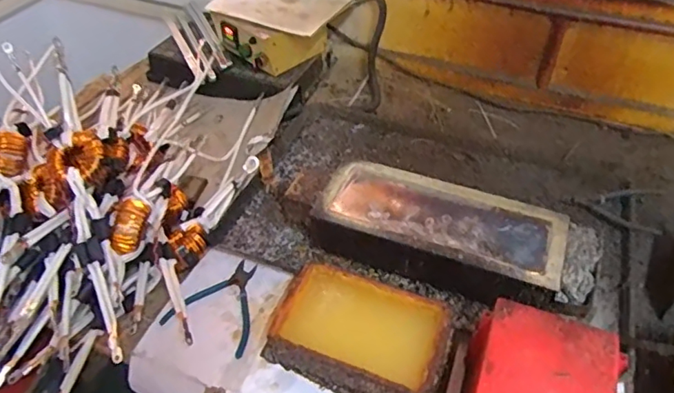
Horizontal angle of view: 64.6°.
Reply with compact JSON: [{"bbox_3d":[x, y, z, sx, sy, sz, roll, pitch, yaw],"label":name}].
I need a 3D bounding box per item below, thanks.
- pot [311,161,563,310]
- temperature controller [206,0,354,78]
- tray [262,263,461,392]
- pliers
[{"bbox_3d":[0.140,0.056,0.763,0.337,0.075,0.170,15,47,15],"label":"pot"},{"bbox_3d":[-0.122,-0.365,1.106,0.248,0.098,0.226,22,49,21],"label":"temperature controller"},{"bbox_3d":[0.035,0.176,0.666,0.225,0.071,0.141,15,47,15],"label":"tray"},{"bbox_3d":[-0.156,0.143,0.738,0.118,0.013,0.134,15,46,15],"label":"pliers"}]

